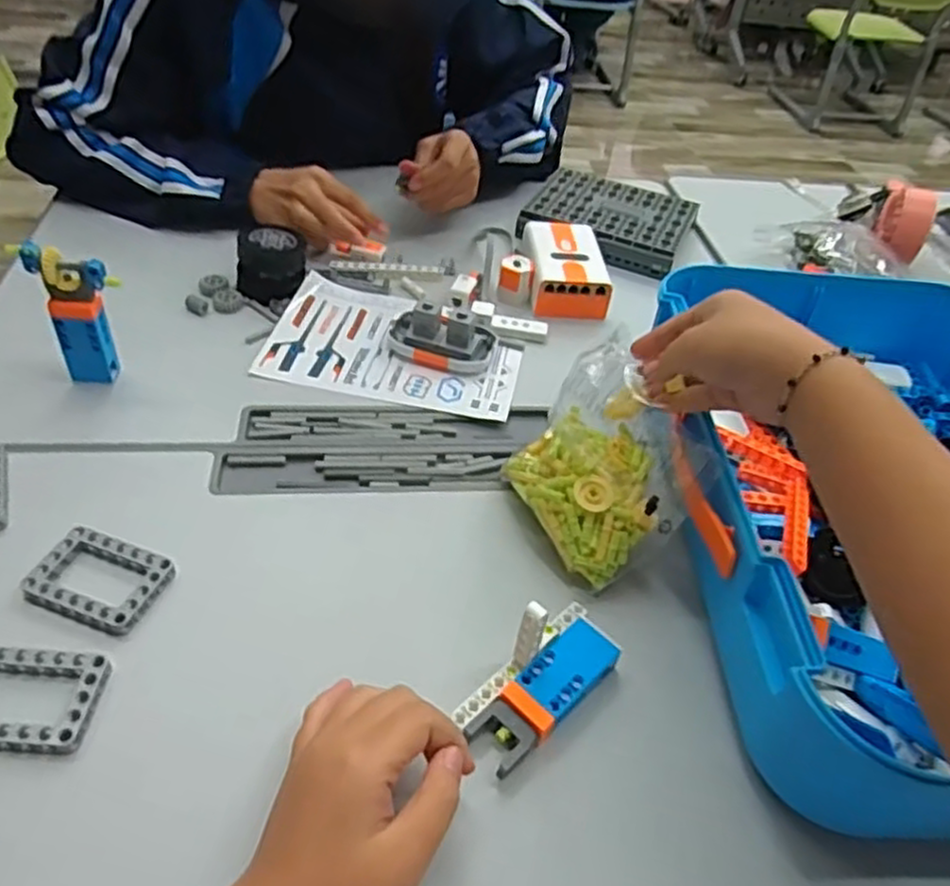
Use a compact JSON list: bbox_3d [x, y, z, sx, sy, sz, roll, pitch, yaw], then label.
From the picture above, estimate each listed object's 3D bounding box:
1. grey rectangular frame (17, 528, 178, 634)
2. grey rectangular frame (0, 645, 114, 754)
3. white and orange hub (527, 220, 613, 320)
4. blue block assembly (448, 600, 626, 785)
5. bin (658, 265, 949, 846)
[{"bbox_3d":[-0.220,0.079,0.438,0.072,0.011,0.054,16,44,8],"label":"grey rectangular frame"},{"bbox_3d":[-0.232,0.131,0.384,0.073,0.010,0.053,4,43,-3],"label":"grey rectangular frame"},{"bbox_3d":[0.087,-0.169,0.720,0.073,0.040,0.121,3,44,-5],"label":"white and orange hub"},{"bbox_3d":[0.040,0.116,0.393,0.042,0.057,0.098,37,51,27],"label":"blue block assembly"},{"bbox_3d":[0.274,0.040,0.489,0.291,0.100,0.397,4,43,-3],"label":"bin"}]

